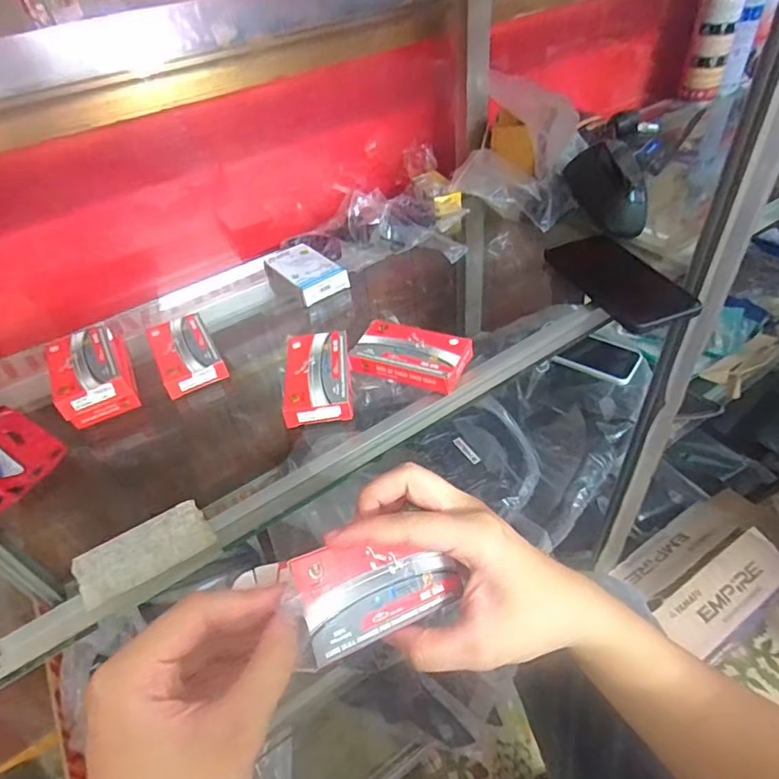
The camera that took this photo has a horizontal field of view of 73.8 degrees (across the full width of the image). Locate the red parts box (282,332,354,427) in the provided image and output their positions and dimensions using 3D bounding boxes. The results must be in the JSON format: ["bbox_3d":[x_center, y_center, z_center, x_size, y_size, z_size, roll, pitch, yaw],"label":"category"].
[{"bbox_3d":[-0.064,-0.013,0.465,0.057,0.018,0.103,-9,43,-1],"label":"red parts box"}]

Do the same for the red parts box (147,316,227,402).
[{"bbox_3d":[-0.200,-0.036,0.510,0.056,0.023,0.096,-25,45,-18],"label":"red parts box"}]

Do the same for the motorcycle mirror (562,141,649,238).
[{"bbox_3d":[0.259,-0.241,0.619,0.068,0.040,0.136,-14,58,-7],"label":"motorcycle mirror"}]

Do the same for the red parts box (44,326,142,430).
[{"bbox_3d":[-0.275,-0.014,0.484,0.061,0.043,0.094,-24,45,-17],"label":"red parts box"}]

